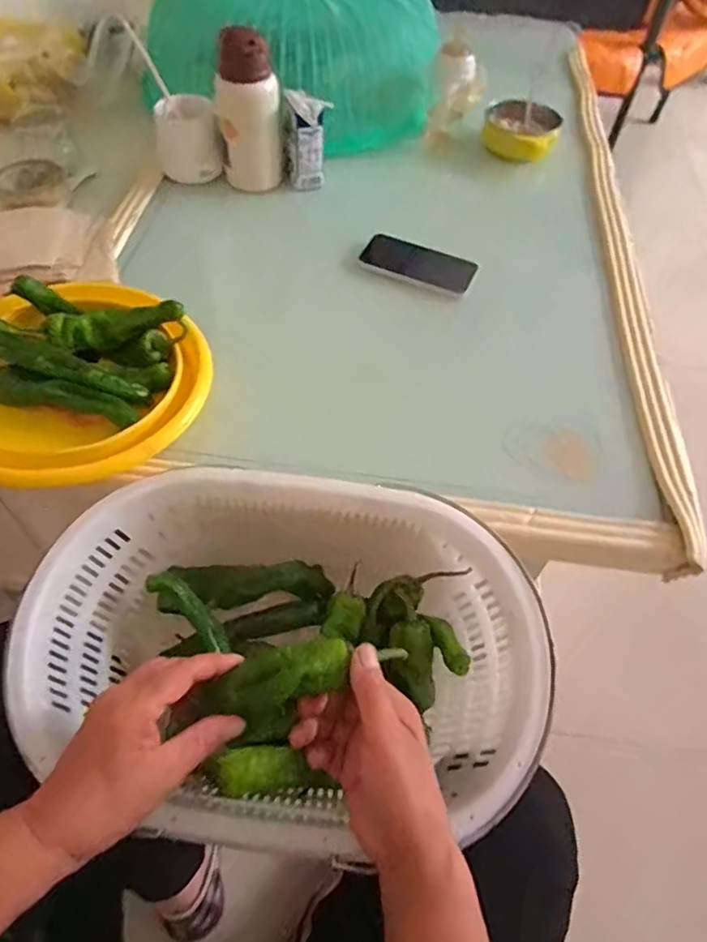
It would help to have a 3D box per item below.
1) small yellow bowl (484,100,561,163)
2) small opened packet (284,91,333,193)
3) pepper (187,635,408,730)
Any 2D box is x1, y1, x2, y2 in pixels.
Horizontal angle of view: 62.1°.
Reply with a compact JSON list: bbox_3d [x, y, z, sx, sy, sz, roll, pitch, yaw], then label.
[{"bbox_3d":[0.255,-0.518,0.899,0.110,0.050,0.087,19,56,9],"label":"small yellow bowl"},{"bbox_3d":[-0.062,-0.443,0.791,0.051,0.117,0.040,-10,57,-11],"label":"small opened packet"},{"bbox_3d":[-0.036,0.135,0.393,0.139,0.028,0.040,-15,57,-8],"label":"pepper"}]

